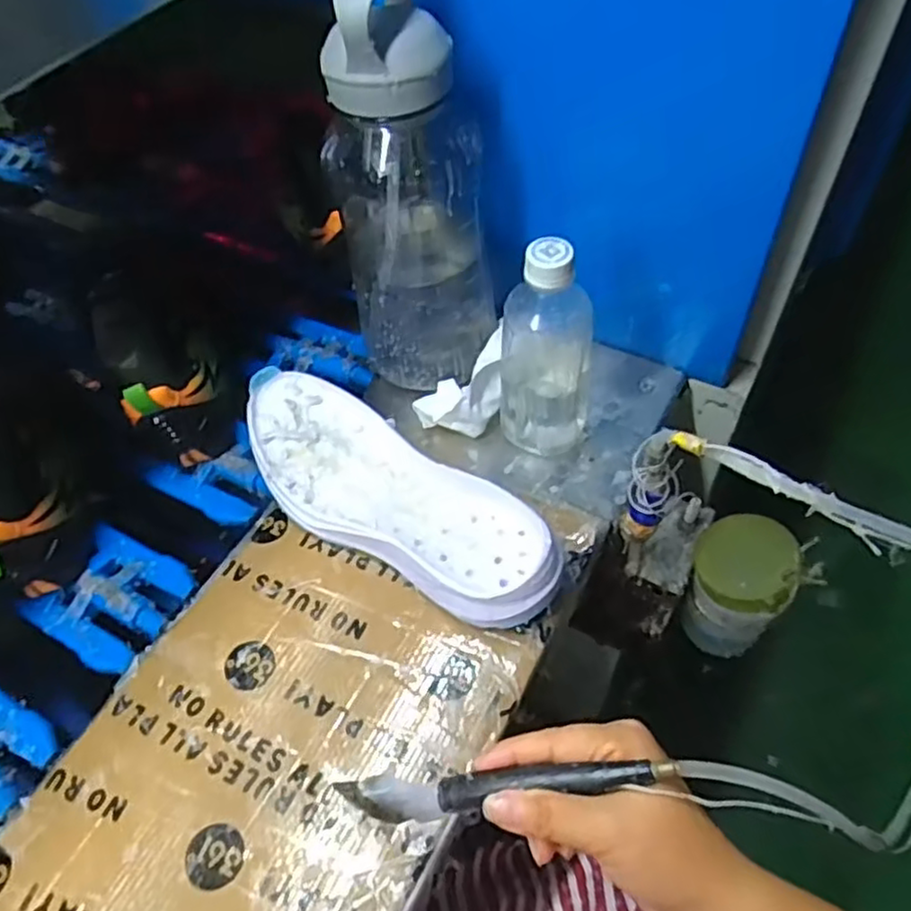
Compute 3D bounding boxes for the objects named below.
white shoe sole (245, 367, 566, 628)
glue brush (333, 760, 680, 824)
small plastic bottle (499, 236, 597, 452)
[{"bbox_3d":[-0.048,0.029,0.503,0.270,0.053,0.098,32,62,25],"label":"white shoe sole"},{"bbox_3d":[0.015,0.157,0.324,0.144,0.017,0.019,-14,52,14],"label":"glue brush"},{"bbox_3d":[0.066,-0.073,0.496,0.064,0.178,0.056,8,54,11],"label":"small plastic bottle"}]

